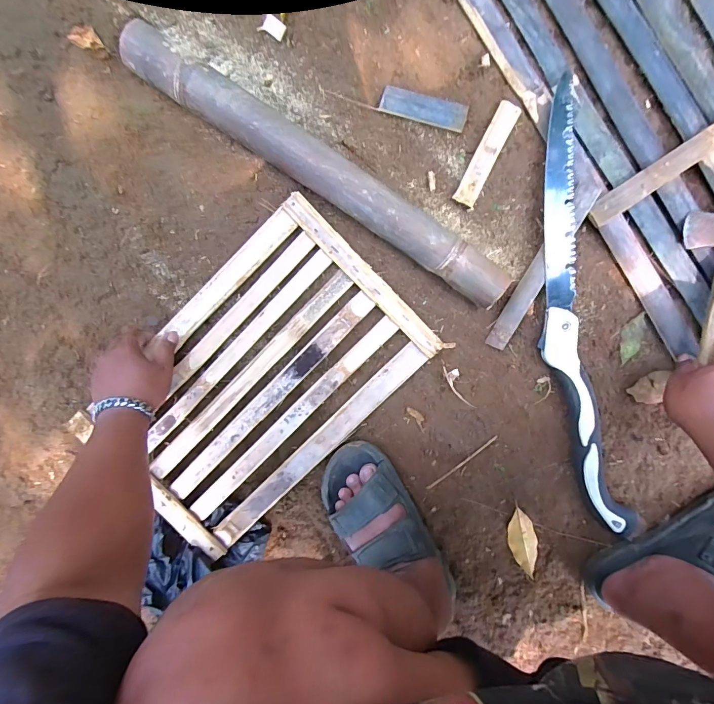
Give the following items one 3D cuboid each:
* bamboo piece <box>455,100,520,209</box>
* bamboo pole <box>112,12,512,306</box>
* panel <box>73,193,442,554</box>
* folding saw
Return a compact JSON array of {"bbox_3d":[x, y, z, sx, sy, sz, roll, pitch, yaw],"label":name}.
[{"bbox_3d":[0.168,-0.255,0.472,0.029,0.014,0.131,26,99,1],"label":"bamboo piece"},{"bbox_3d":[-0.044,-0.231,0.469,0.559,0.059,0.063,34,99,0],"label":"bamboo pole"},{"bbox_3d":[-0.142,0.042,0.526,0.448,0.031,0.292,-44,93,5],"label":"panel"},{"bbox_3d":[0.286,-0.034,0.481,0.080,0.026,0.587,-12,97,6],"label":"folding saw"}]

